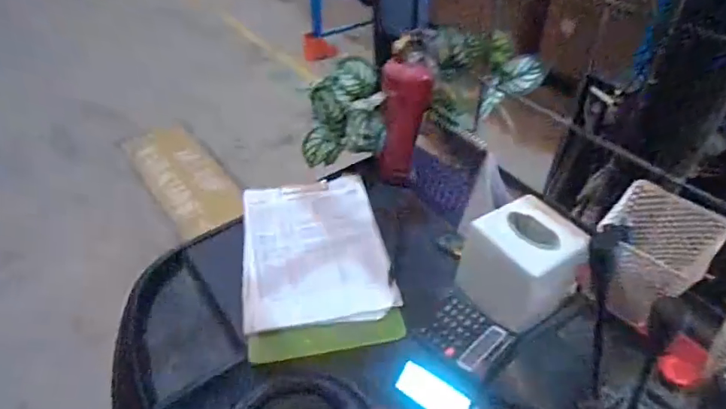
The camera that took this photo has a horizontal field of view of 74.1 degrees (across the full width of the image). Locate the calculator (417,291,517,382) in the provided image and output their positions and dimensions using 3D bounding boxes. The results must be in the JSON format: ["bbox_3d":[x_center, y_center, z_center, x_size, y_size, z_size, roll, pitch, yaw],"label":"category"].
[{"bbox_3d":[0.148,0.182,0.677,0.113,0.010,0.093,32,53,31],"label":"calculator"}]

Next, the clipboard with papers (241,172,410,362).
[{"bbox_3d":[-0.079,0.075,0.785,0.227,0.025,0.343,-10,44,-8],"label":"clipboard with papers"}]

